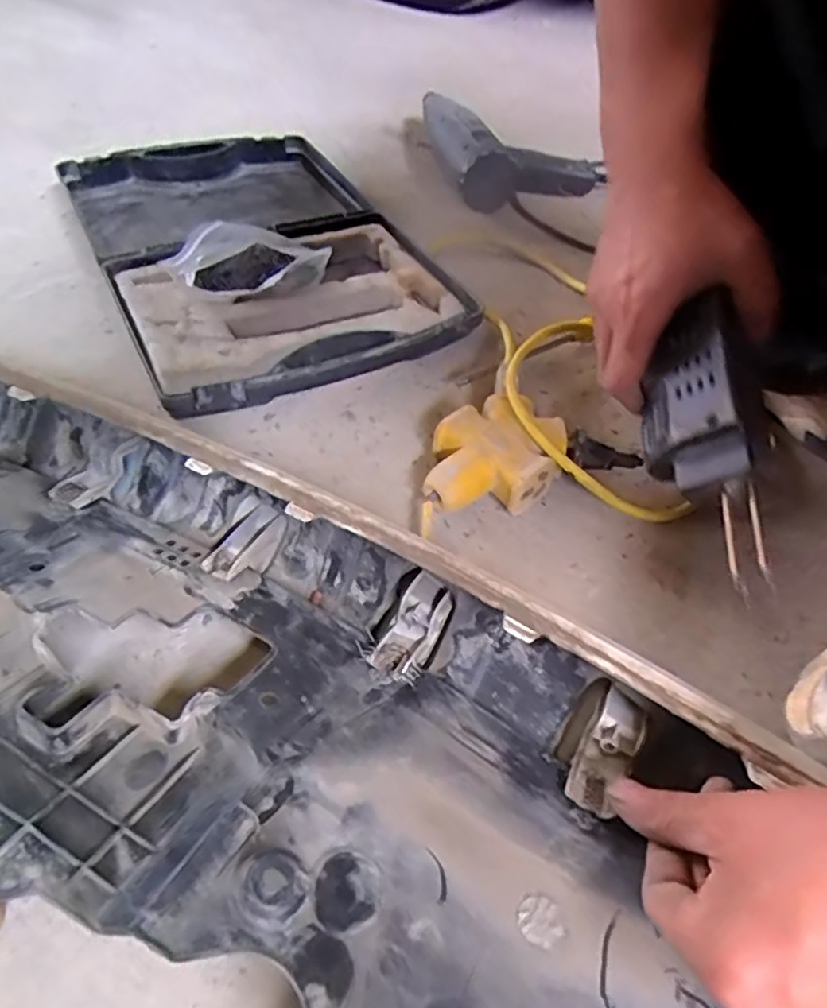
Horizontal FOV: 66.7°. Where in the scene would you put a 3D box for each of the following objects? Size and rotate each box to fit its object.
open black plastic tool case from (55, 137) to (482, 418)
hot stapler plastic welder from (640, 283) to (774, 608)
[{"bbox_3d":[-0.152,-0.264,0.619,0.291,0.088,0.443,-21,53,-21],"label":"open black plastic tool case"},{"bbox_3d":[0.155,-0.036,0.332,0.049,0.059,0.151,1,69,-3],"label":"hot stapler plastic welder"}]

